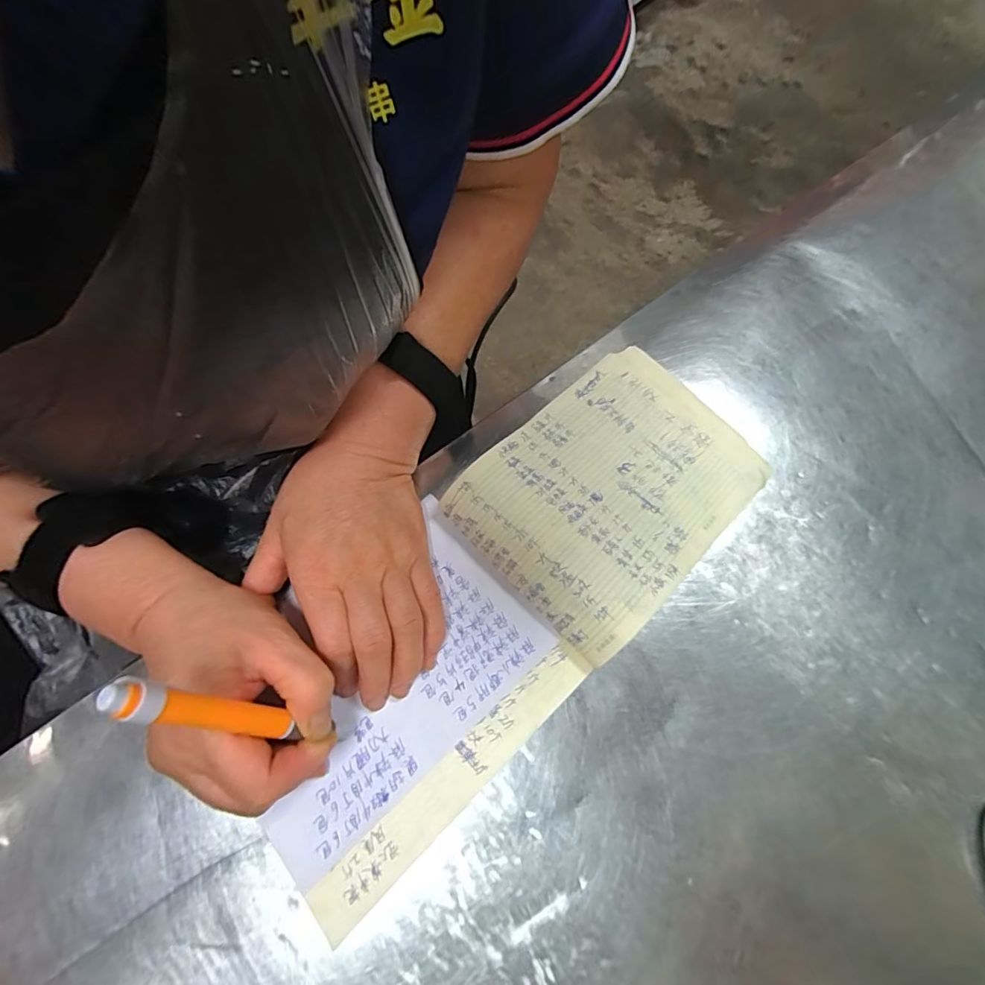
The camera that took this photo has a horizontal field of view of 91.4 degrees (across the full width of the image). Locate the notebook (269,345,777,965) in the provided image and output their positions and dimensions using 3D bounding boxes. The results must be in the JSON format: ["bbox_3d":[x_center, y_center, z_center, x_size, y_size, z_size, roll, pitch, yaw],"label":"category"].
[{"bbox_3d":[0.010,0.050,0.276,0.346,0.030,0.132,-42,78,-11],"label":"notebook"}]

